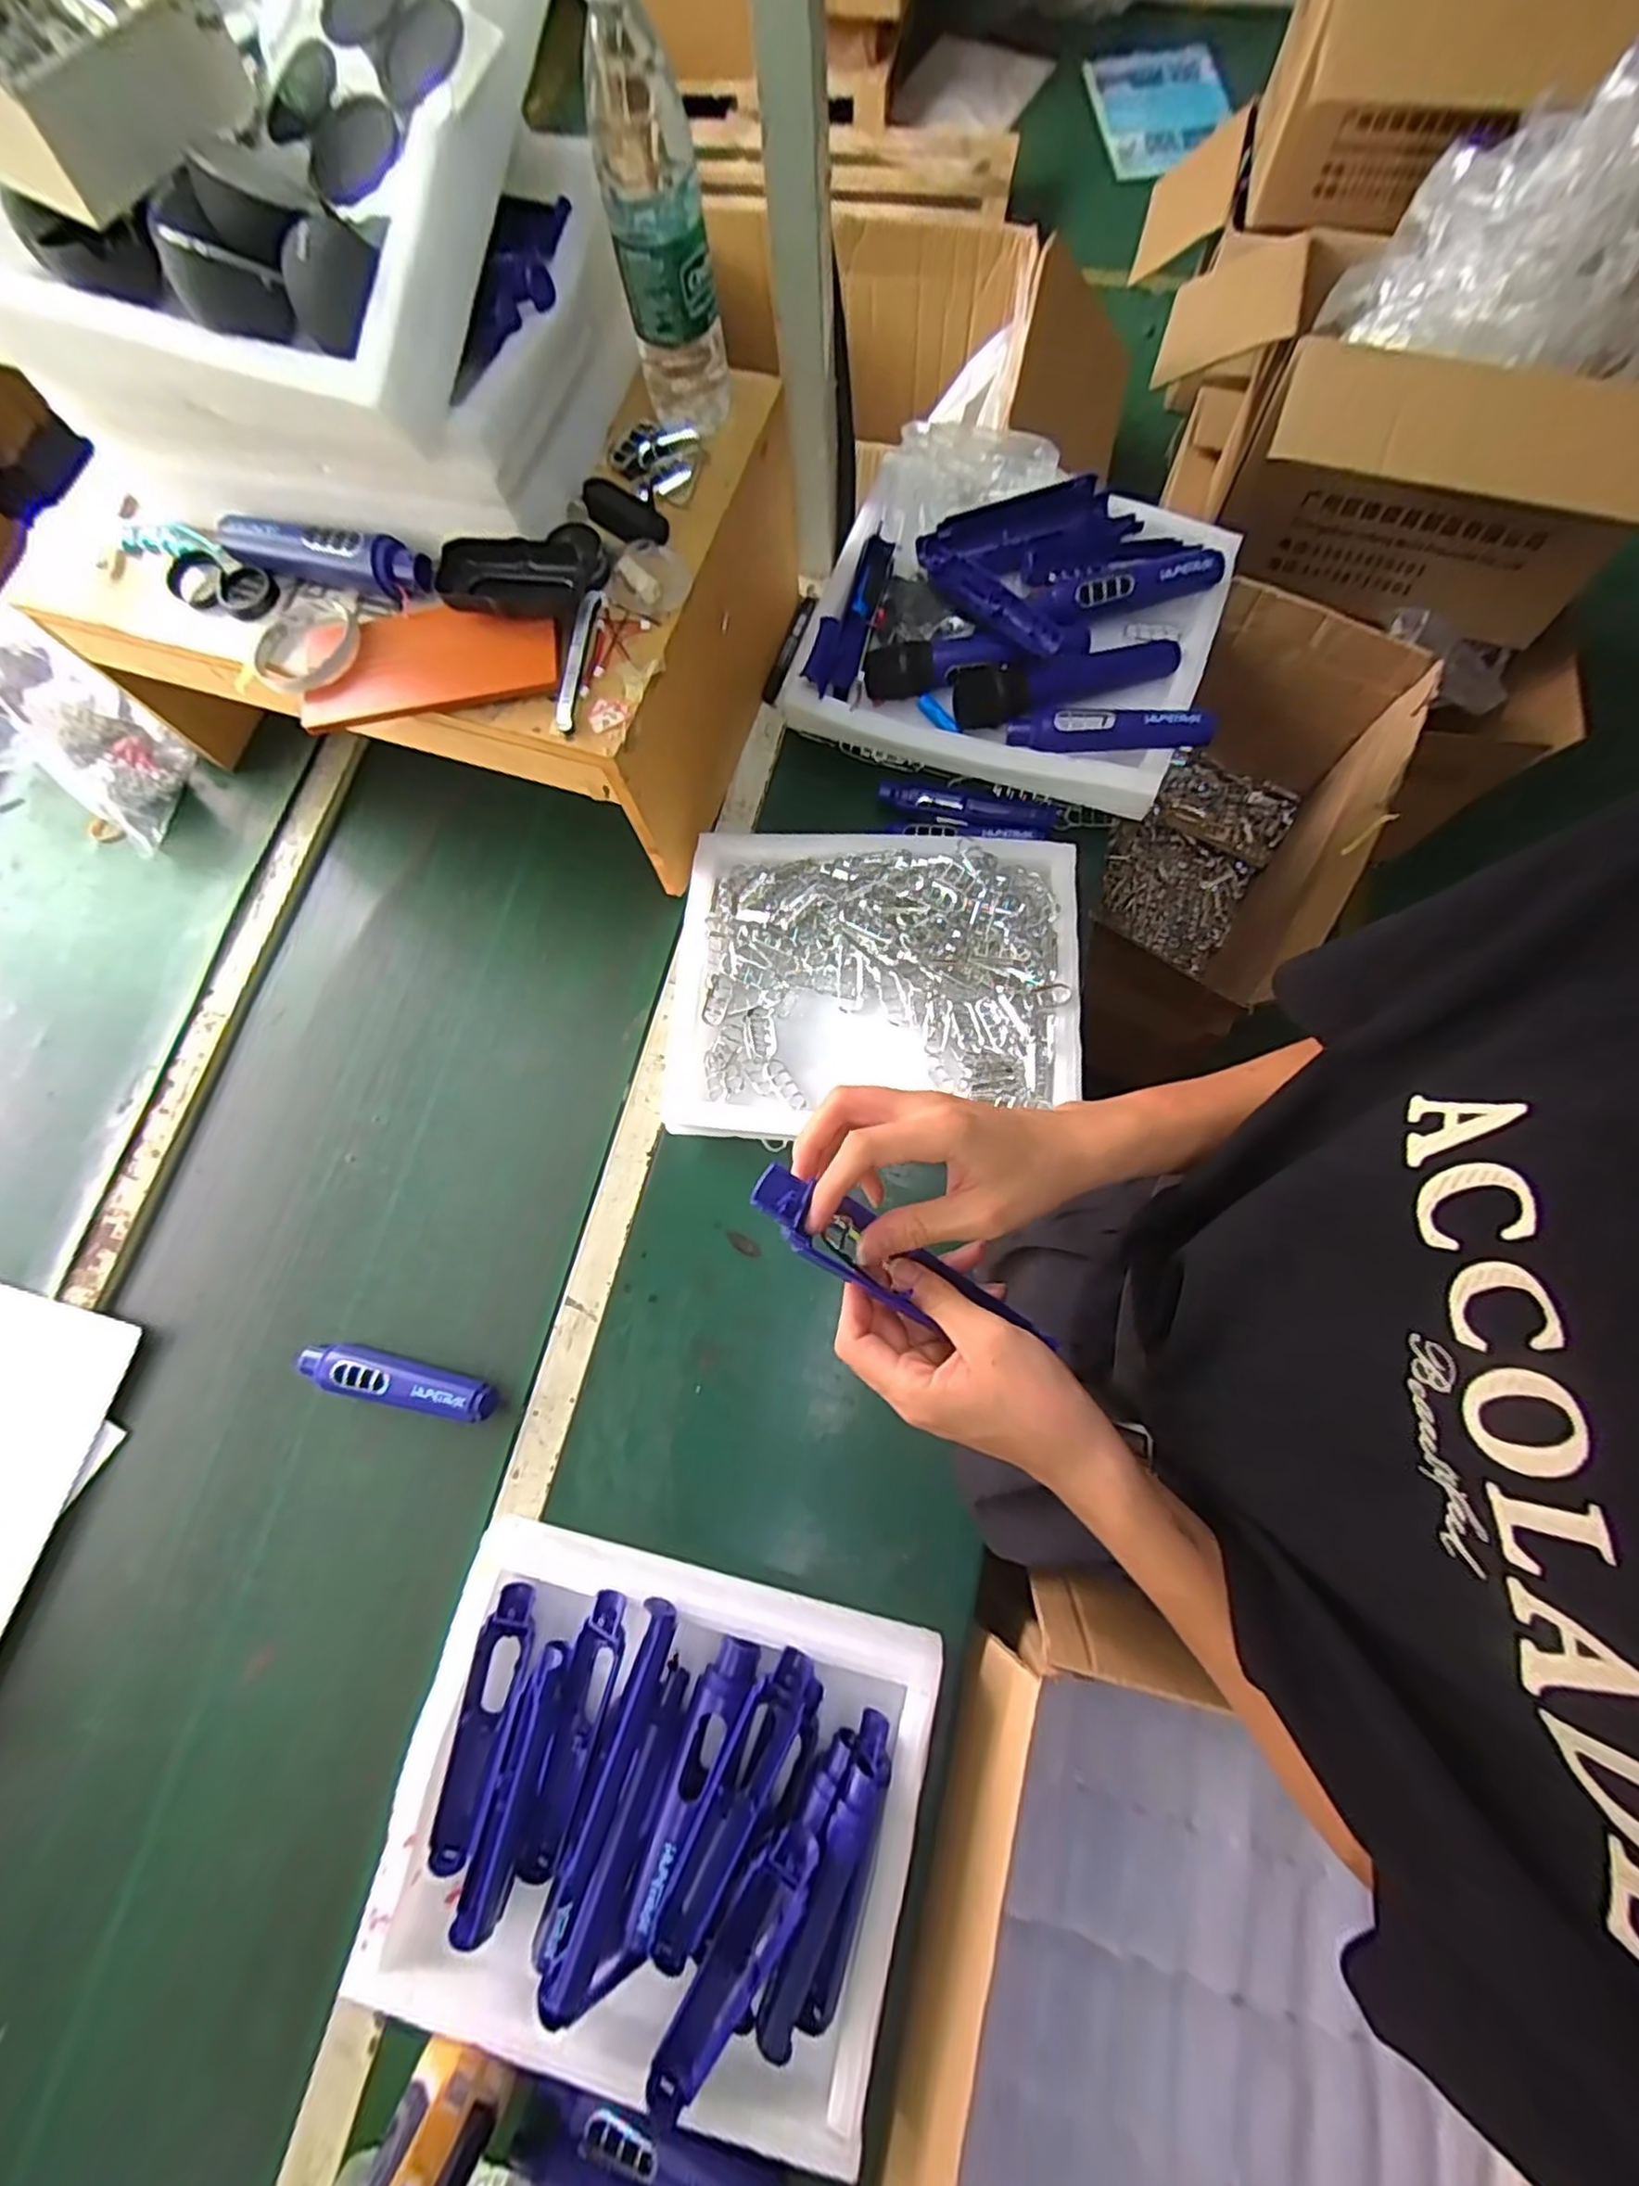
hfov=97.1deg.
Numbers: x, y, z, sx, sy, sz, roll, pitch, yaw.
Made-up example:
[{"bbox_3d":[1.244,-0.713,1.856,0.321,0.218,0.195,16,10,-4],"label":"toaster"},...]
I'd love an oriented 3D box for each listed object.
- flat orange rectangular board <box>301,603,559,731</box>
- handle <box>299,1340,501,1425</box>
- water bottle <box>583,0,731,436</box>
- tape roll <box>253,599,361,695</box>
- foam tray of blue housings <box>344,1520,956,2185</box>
[{"bbox_3d":[-0.293,-0.328,0.541,0.197,0.013,0.091,-9,79,6],"label":"flat orange rectangular board"},{"bbox_3d":[-0.357,0.241,0.607,0.177,0.029,0.036,12,76,5],"label":"handle"},{"bbox_3d":[-0.109,-0.588,0.491,0.067,0.214,0.059,-8,75,0],"label":"water bottle"},{"bbox_3d":[-0.390,-0.339,0.552,0.082,0.014,0.082,-1,75,2],"label":"tape roll"},{"bbox_3d":[-0.117,0.500,0.505,0.359,0.066,0.289,11,76,5],"label":"foam tray of blue housings"}]

